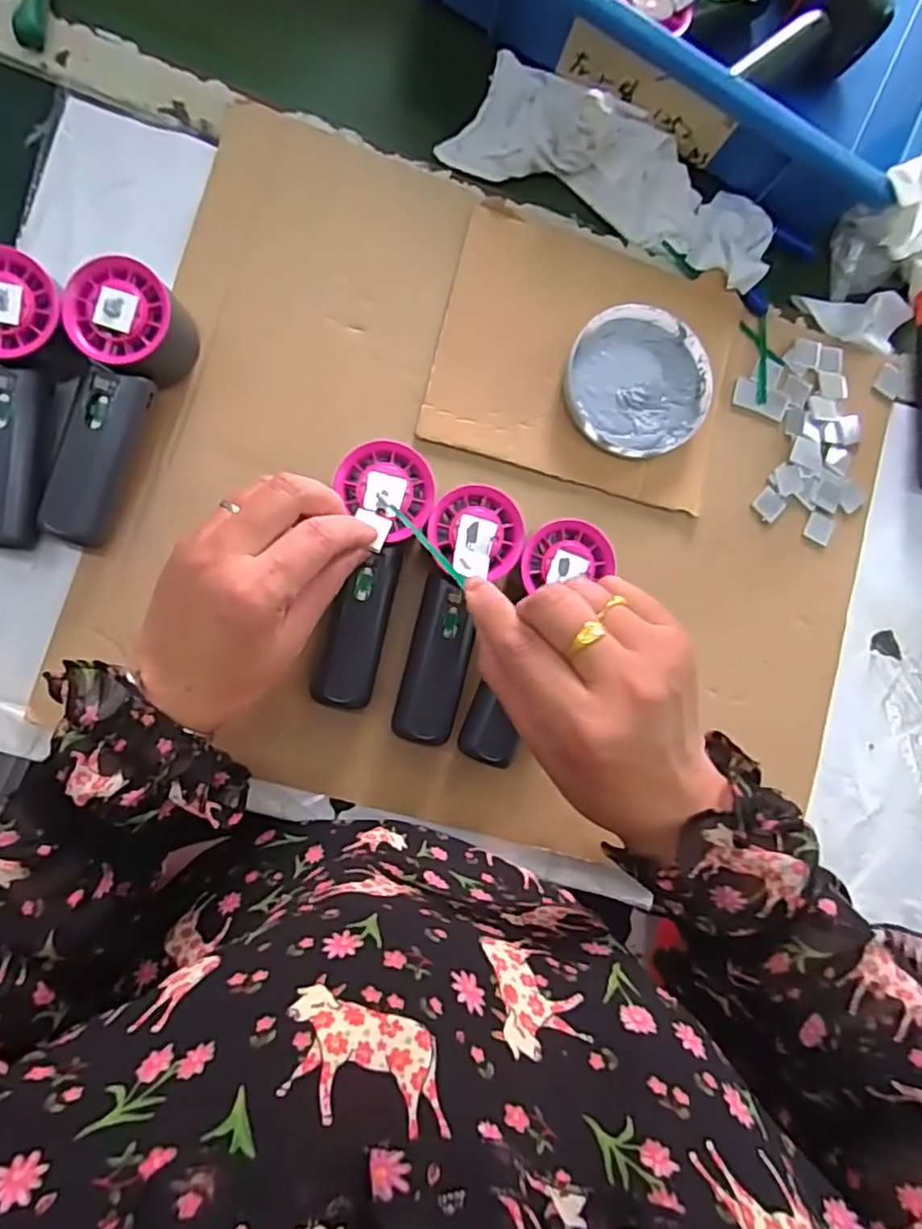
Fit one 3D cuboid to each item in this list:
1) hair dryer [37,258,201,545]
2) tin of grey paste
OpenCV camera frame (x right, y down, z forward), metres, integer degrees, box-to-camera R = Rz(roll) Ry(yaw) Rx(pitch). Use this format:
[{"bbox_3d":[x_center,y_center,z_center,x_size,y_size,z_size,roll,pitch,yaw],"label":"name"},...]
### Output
[{"bbox_3d":[-0.197,-0.116,0.371,0.054,0.058,0.152,10,86,-9],"label":"hair dryer"},{"bbox_3d":[0.121,-0.159,0.445,0.101,0.016,0.100,0,87,-10],"label":"tin of grey paste"}]

